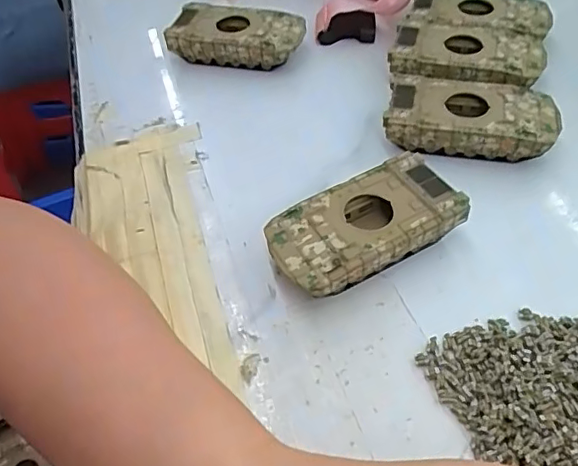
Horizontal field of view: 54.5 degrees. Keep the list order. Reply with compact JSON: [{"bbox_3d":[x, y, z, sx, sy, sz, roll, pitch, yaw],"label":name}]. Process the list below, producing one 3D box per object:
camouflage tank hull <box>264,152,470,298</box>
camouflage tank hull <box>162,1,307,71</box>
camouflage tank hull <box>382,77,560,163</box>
[{"bbox_3d":[0.038,-0.001,0.290,0.095,0.025,0.049,-25,52,-15],"label":"camouflage tank hull"},{"bbox_3d":[-0.037,-0.143,0.416,0.093,0.030,0.045,8,51,12],"label":"camouflage tank hull"},{"bbox_3d":[0.109,-0.068,0.338,0.096,0.026,0.048,6,50,10],"label":"camouflage tank hull"}]

